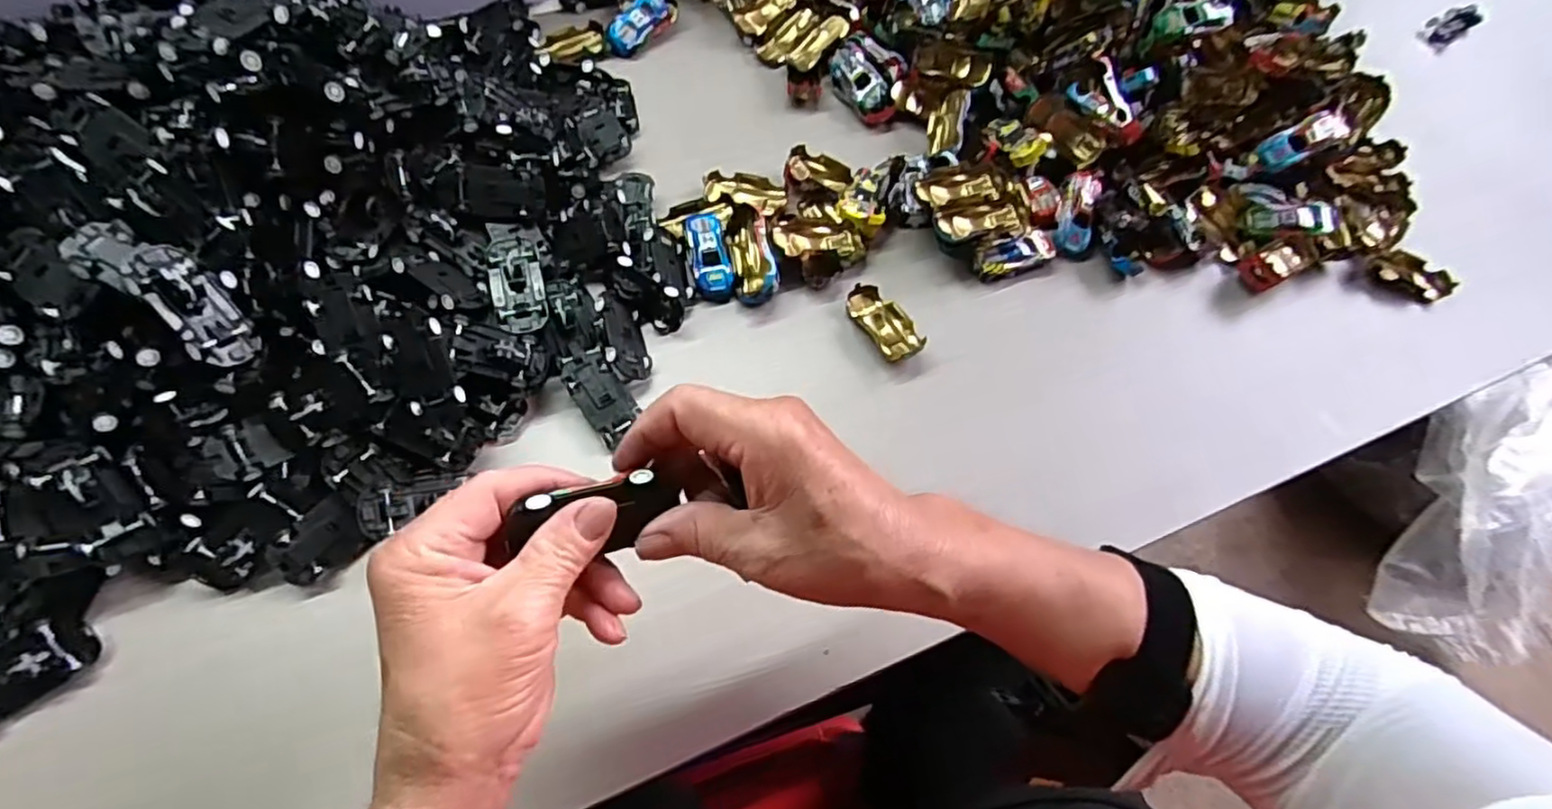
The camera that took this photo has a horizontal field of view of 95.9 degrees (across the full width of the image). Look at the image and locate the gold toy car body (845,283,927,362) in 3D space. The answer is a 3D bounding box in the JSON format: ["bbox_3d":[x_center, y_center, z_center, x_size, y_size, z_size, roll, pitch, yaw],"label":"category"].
[{"bbox_3d":[0.074,-0.056,0.479,0.031,0.013,0.063,-31,70,-20],"label":"gold toy car body"}]

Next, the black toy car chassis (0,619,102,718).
[{"bbox_3d":[-0.364,0.129,0.335,0.061,0.020,0.027,-33,70,-20],"label":"black toy car chassis"}]

